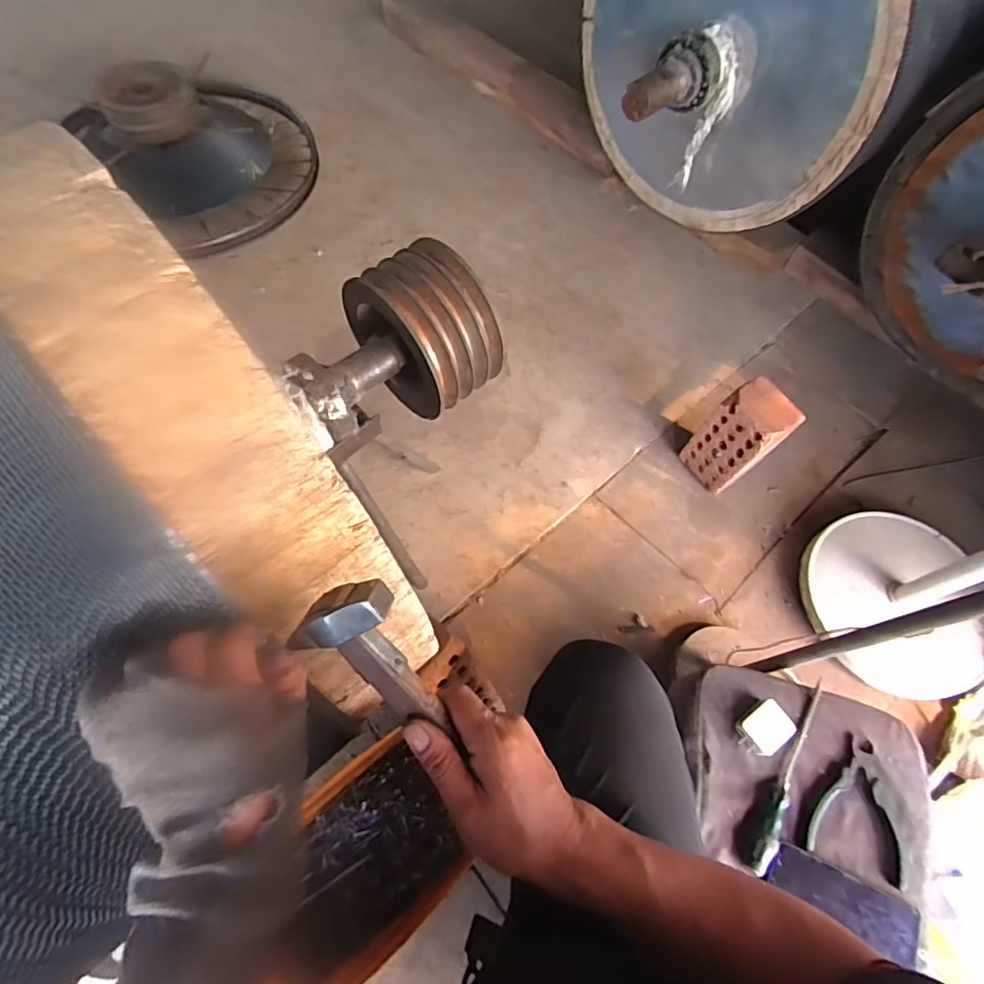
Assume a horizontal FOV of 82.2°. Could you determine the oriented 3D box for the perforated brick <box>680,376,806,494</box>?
[{"bbox_3d":[0.438,-0.093,1.015,0.074,0.231,0.116,-30,69,-17],"label":"perforated brick"}]

